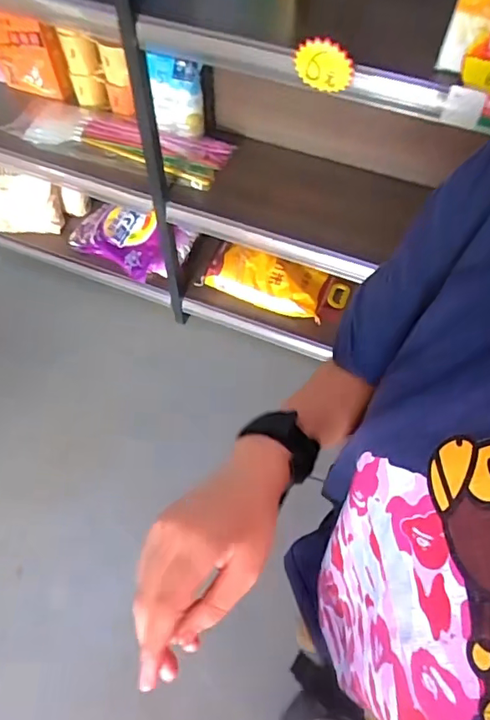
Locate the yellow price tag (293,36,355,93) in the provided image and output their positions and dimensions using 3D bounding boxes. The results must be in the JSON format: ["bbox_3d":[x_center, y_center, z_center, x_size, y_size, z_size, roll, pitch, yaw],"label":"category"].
[{"bbox_3d":[0.126,-0.470,0.831,0.096,0.084,0.010,22,62,9],"label":"yellow price tag"}]

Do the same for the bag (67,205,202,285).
[{"bbox_3d":[-0.368,-0.376,1.582,0.381,0.135,0.198,15,60,8],"label":"bag"}]

